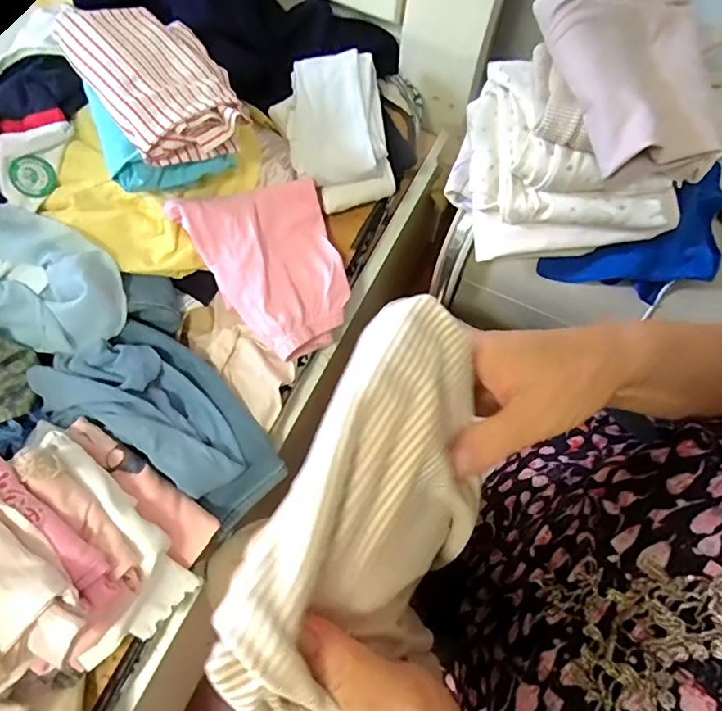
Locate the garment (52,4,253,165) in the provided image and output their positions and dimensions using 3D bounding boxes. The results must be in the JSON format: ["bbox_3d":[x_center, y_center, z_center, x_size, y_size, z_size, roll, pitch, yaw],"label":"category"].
[{"bbox_3d":[-0.230,-0.320,0.609,0.146,0.073,0.202,-36,75,-11],"label":"garment"}]

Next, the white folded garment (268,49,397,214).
[{"bbox_3d":[-0.040,-0.306,0.724,0.149,0.075,0.191,-10,72,-3],"label":"white folded garment"}]

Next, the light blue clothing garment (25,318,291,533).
[{"bbox_3d":[-0.225,0.070,0.625,0.297,0.064,0.149,38,75,-8],"label":"light blue clothing garment"}]

